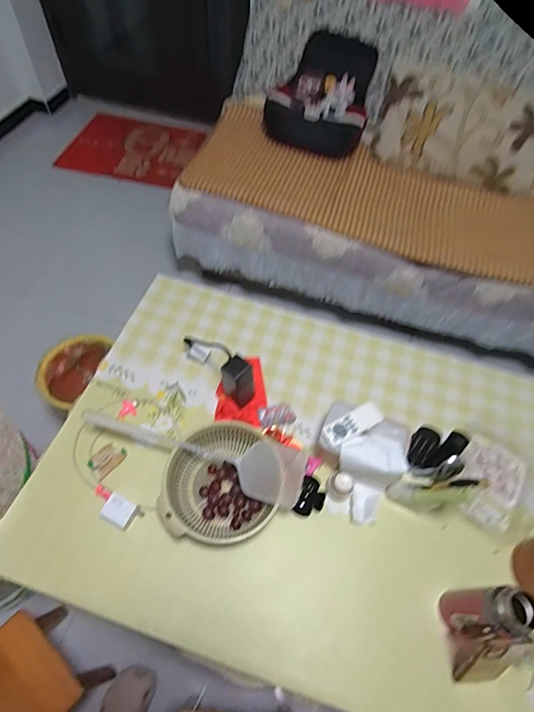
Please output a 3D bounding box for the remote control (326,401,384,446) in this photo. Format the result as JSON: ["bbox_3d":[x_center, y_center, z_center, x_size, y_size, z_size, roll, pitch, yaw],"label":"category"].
[{"bbox_3d":[0.173,0.132,0.792,0.119,0.013,0.044,-25,63,-18],"label":"remote control"}]

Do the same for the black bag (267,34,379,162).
[{"bbox_3d":[0.198,-0.989,1.535,0.377,0.260,0.277,14,58,5],"label":"black bag"}]

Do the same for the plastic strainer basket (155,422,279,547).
[{"bbox_3d":[-0.082,0.234,0.785,0.215,0.085,0.237,10,58,3],"label":"plastic strainer basket"}]

